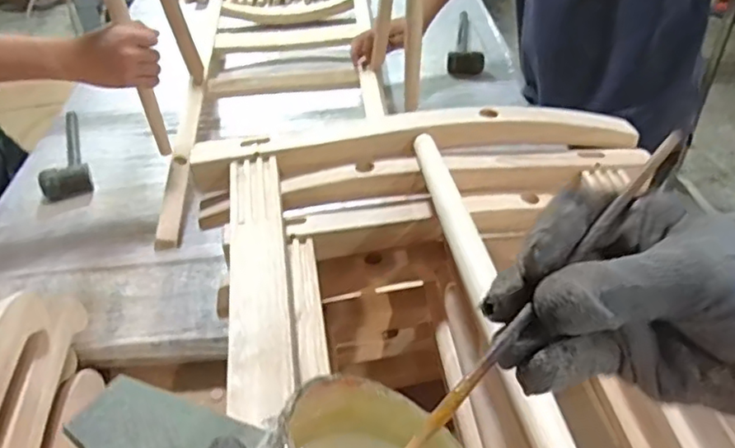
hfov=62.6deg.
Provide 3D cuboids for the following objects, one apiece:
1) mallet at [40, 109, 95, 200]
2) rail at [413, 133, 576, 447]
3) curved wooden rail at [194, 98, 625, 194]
[{"bbox_3d":[-0.573,-0.146,1.123,0.085,0.045,0.315,-20,43,-19],"label":"mallet"},{"bbox_3d":[0.082,0.042,0.434,0.025,0.018,0.376,-7,40,-5],"label":"rail"},{"bbox_3d":[0.053,-0.085,0.596,0.444,0.051,0.043,-6,40,-4],"label":"curved wooden rail"}]

